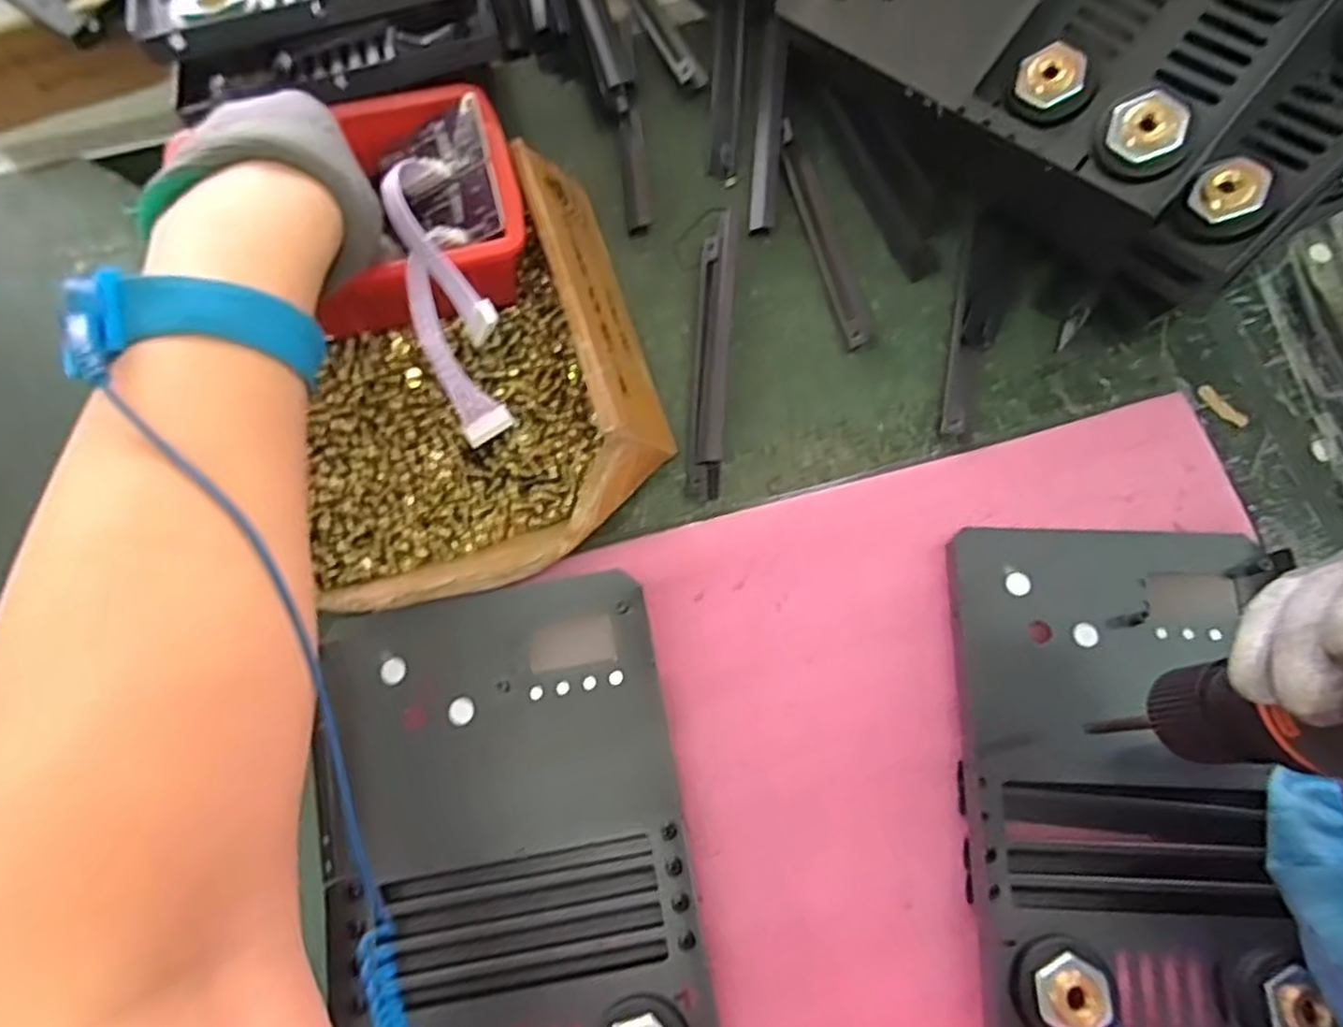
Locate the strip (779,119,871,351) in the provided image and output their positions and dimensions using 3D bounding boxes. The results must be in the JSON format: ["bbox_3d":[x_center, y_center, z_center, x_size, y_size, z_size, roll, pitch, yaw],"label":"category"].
[{"bbox_3d":[0.084,-0.157,0.416,0.016,0.010,0.144,-13,74,-4],"label":"strip"}]

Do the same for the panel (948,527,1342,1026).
[{"bbox_3d":[0.194,0.110,0.320,0.133,0.032,0.216,4,73,1],"label":"panel"}]

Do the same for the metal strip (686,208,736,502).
[{"bbox_3d":[0.022,-0.090,0.398,0.018,0.010,0.166,4,73,1],"label":"metal strip"}]

